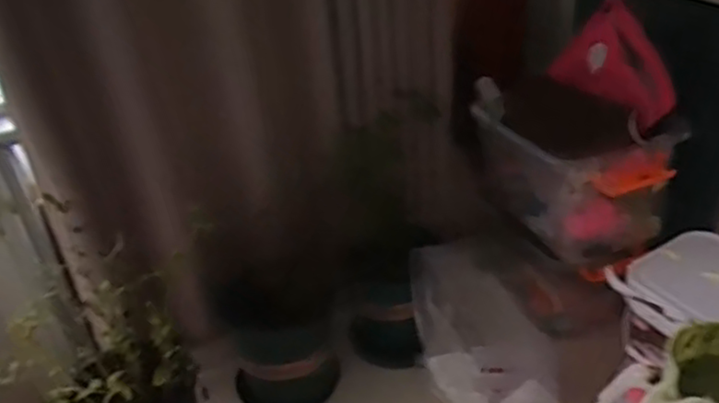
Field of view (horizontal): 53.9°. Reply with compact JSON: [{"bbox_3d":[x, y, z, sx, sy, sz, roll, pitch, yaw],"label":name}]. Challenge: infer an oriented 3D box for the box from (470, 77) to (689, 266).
[{"bbox_3d":[0.277,-0.048,0.976,0.166,0.156,0.288,-15,34,-13],"label":"box"}]

